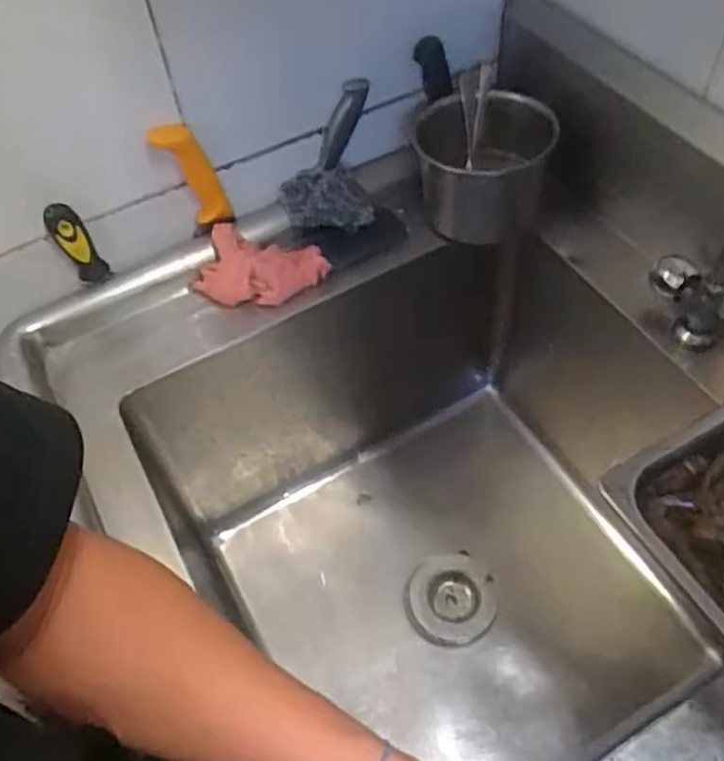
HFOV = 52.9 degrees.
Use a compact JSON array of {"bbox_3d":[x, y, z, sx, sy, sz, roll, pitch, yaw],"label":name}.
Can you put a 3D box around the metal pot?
[{"bbox_3d":[0.134,-0.245,0.825,0.150,0.112,0.149,3,54,7],"label":"metal pot"}]

